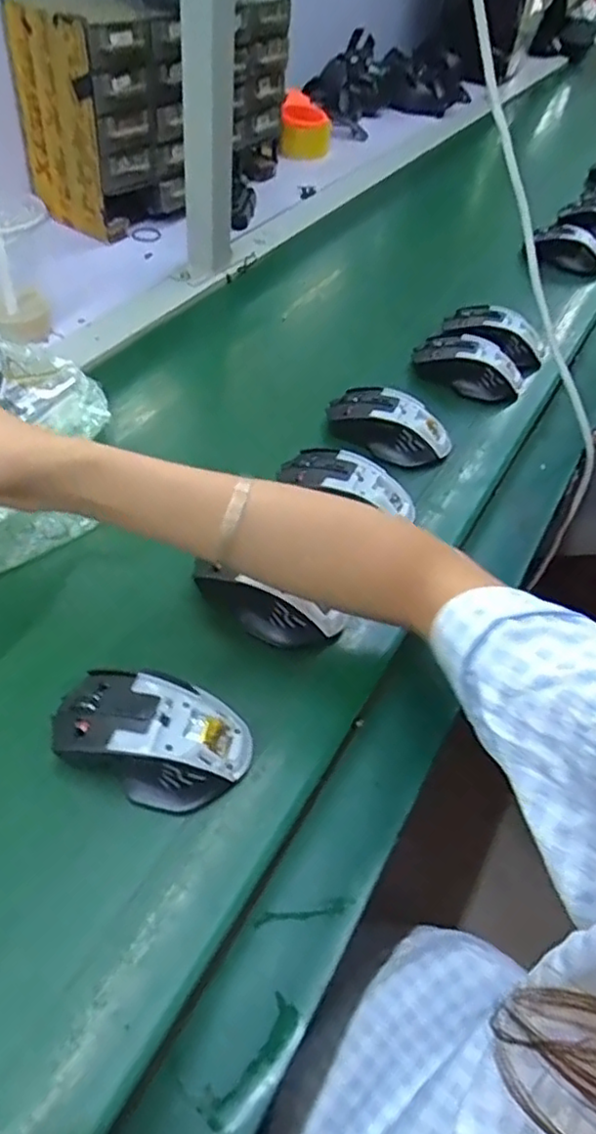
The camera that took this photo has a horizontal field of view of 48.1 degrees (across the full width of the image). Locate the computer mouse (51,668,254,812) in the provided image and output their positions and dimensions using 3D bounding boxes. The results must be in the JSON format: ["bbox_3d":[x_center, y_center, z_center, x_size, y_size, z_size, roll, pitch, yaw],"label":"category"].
[{"bbox_3d":[-0.087,0.098,0.396,0.110,0.037,0.066,16,50,11],"label":"computer mouse"}]

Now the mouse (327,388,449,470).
[{"bbox_3d":[0.085,-0.129,0.612,0.113,0.038,0.057,25,52,18],"label":"mouse"}]

